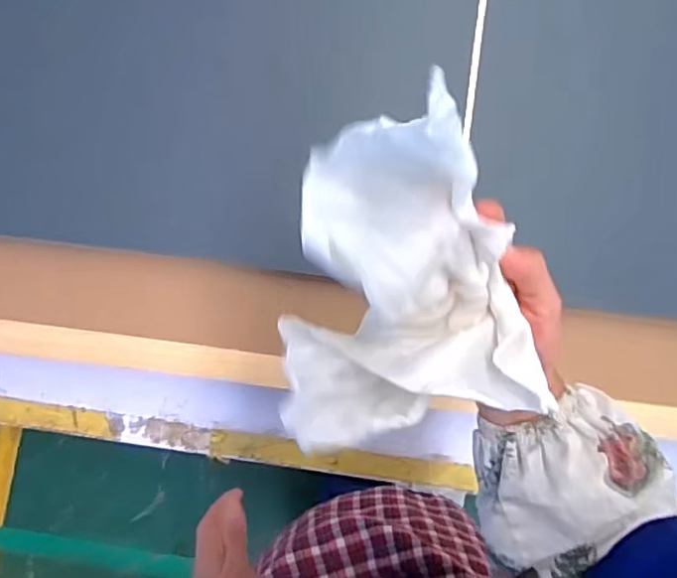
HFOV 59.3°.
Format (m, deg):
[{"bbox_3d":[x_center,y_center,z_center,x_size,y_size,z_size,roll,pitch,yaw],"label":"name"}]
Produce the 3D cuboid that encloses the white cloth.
[{"bbox_3d":[0.029,0.001,0.280,0.127,0.143,0.143,-14,89,-3],"label":"white cloth"}]

